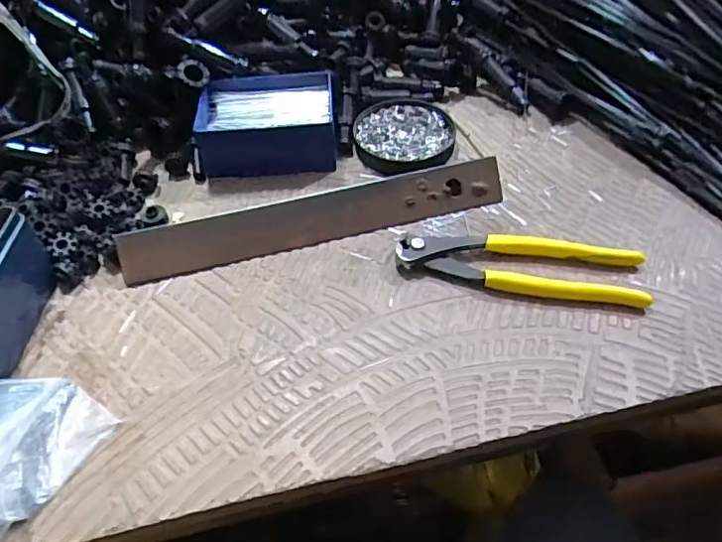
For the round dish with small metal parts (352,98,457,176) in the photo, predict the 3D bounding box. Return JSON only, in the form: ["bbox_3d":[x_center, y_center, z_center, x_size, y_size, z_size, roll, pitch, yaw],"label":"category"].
[{"bbox_3d":[0.037,-0.117,0.480,0.084,0.013,0.087,-1,51,2],"label":"round dish with small metal parts"}]

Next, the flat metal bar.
[{"bbox_3d":[-0.031,-0.039,0.410,0.280,0.036,0.006,-13,9,-7],"label":"flat metal bar"}]

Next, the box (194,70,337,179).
[{"bbox_3d":[-0.079,-0.127,0.475,0.112,0.042,0.084,-6,51,-2],"label":"box"}]

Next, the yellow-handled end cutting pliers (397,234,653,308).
[{"bbox_3d":[0.108,-0.004,0.380,0.162,0.020,0.047,9,52,9],"label":"yellow-handled end cutting pliers"}]

